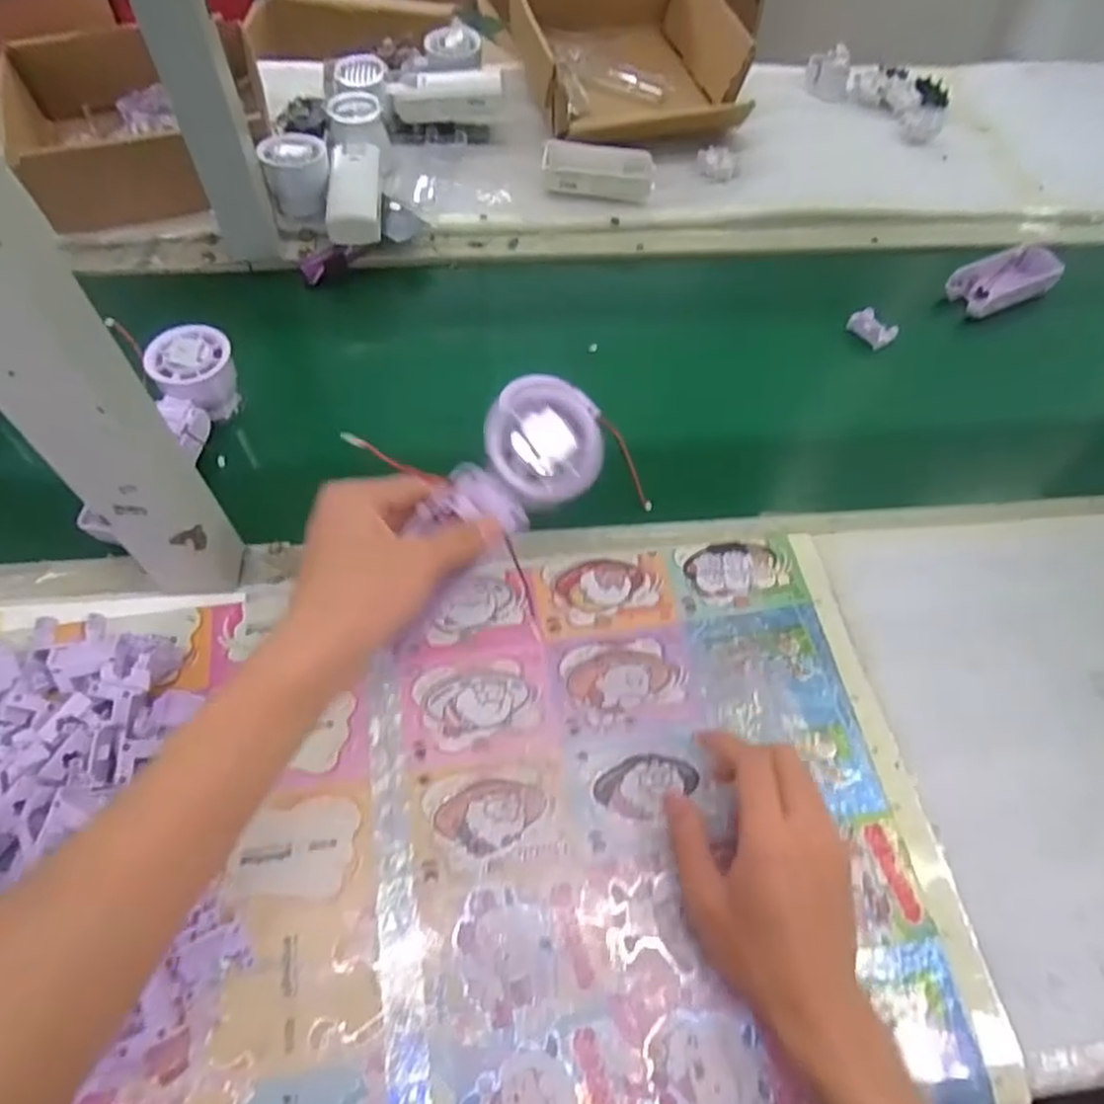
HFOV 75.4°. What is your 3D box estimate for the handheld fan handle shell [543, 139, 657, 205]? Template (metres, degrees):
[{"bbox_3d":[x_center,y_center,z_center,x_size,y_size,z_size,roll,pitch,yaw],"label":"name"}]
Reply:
[{"bbox_3d":[0.046,-0.372,0.700,0.107,0.024,0.060,5,59,-2],"label":"handheld fan handle shell"}]

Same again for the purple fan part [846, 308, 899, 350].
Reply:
[{"bbox_3d":[0.287,-0.200,0.639,0.040,0.023,0.023,39,64,18],"label":"purple fan part"}]

